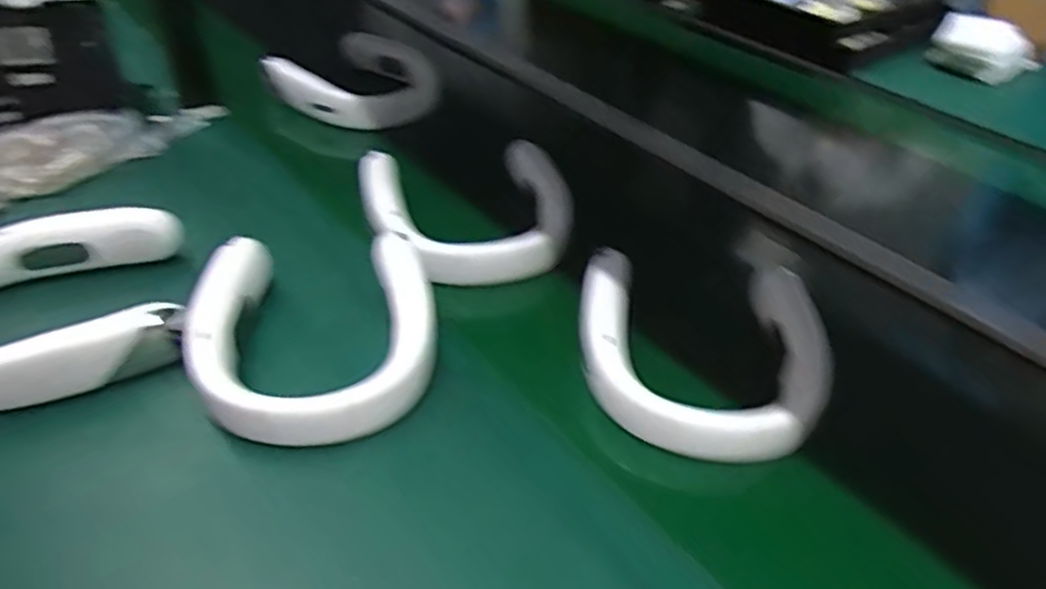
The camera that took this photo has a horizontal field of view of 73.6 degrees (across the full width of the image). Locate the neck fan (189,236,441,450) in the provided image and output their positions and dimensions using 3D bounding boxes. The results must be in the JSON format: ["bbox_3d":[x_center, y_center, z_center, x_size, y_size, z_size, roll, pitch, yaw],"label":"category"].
[{"bbox_3d":[-0.160,0.027,0.547,0.177,0.059,0.188,-4,40,-9],"label":"neck fan"}]

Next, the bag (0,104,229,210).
[{"bbox_3d":[-0.448,-0.165,0.752,0.269,0.056,0.116,-25,47,-29],"label":"bag"}]

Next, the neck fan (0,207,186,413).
[{"bbox_3d":[-0.374,0.006,0.550,0.199,0.051,0.172,-15,43,-21],"label":"neck fan"}]

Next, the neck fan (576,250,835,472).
[{"bbox_3d":[0.145,0.045,0.576,0.190,0.048,0.181,8,40,5],"label":"neck fan"}]

